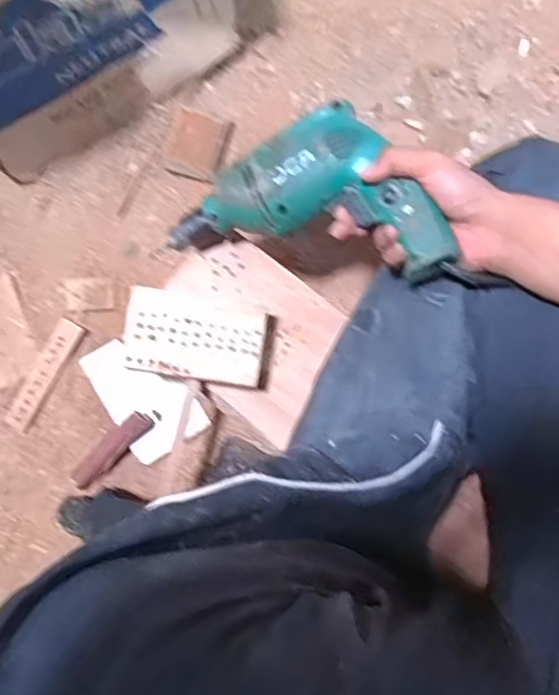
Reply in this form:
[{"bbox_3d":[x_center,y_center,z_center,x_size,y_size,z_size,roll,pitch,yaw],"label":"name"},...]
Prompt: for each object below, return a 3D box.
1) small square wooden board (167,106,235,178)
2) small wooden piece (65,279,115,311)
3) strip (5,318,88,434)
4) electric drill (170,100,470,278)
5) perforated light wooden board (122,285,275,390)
[{"bbox_3d":[-0.094,-0.246,0.698,0.063,0.022,0.072,17,78,4],"label":"small square wooden board"},{"bbox_3d":[-0.210,-0.058,0.652,0.056,0.009,0.039,-1,77,0],"label":"small wooden piece"},{"bbox_3d":[-0.251,0.029,0.631,0.032,0.007,0.124,27,79,6],"label":"strip"},{"bbox_3d":[0.032,-0.141,0.522,0.262,0.065,0.139,13,94,23],"label":"electric drill"},{"bbox_3d":[-0.076,-0.007,0.565,0.137,0.037,0.079,9,78,-3],"label":"perforated light wooden board"}]

